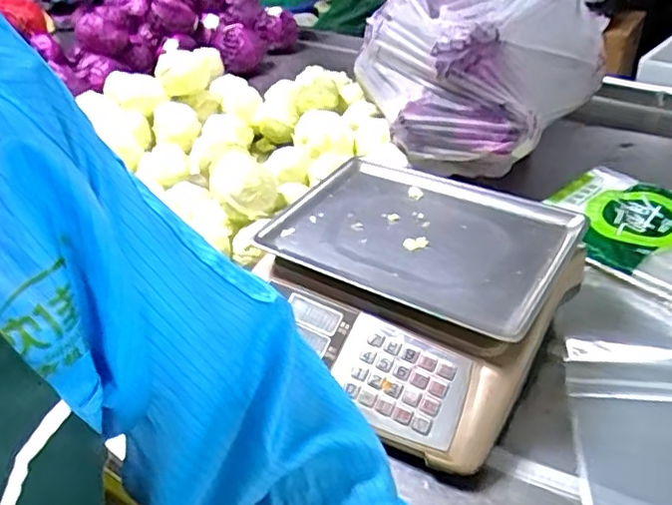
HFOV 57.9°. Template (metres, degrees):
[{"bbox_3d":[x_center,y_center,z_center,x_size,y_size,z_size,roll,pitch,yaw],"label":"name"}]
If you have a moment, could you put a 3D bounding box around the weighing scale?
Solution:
[{"bbox_3d":[0.072,0.042,0.715,0.345,0.104,0.328,16,43,26],"label":"weighing scale"}]

